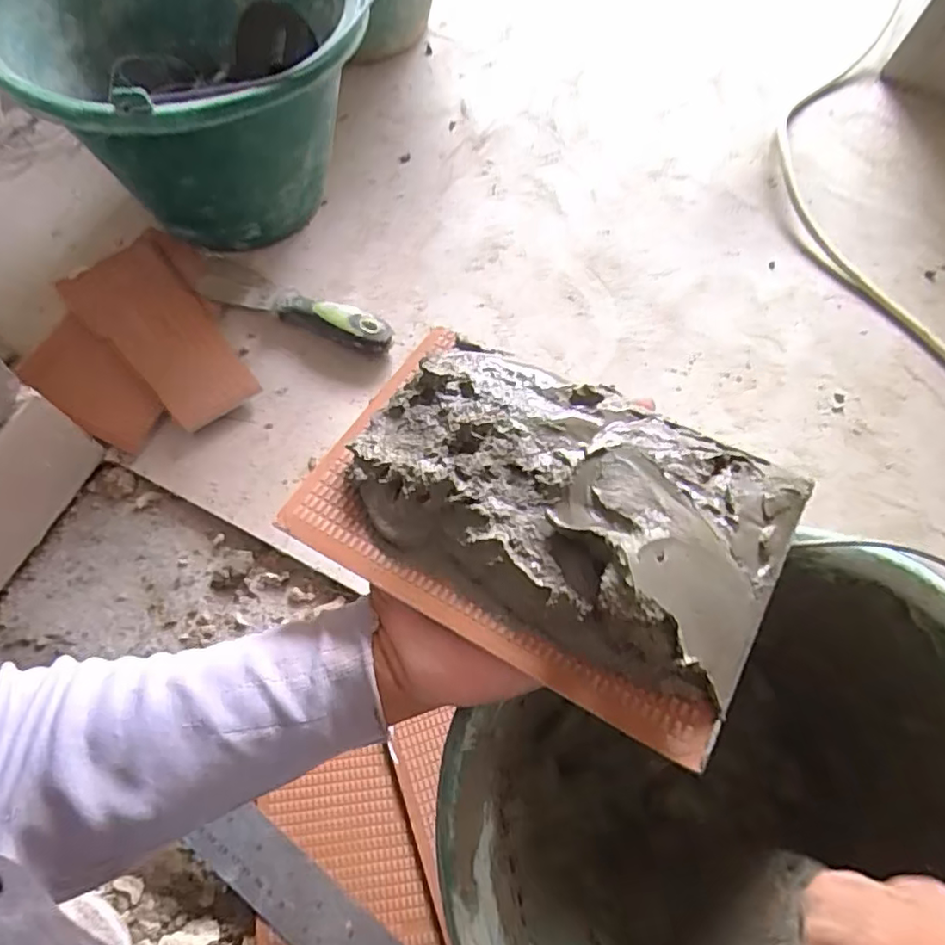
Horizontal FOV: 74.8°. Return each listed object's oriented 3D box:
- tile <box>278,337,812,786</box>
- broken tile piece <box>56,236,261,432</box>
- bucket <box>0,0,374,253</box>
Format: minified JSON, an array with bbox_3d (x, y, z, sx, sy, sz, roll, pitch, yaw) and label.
[{"bbox_3d":[0.028,0.007,0.254,0.190,0.060,0.126,29,69,11],"label":"tile"},{"bbox_3d":[-0.268,-0.120,0.532,0.086,0.015,0.191,-40,78,-15],"label":"broken tile piece"},{"bbox_3d":[-0.228,-0.315,0.509,0.233,0.192,0.283,-36,73,-16],"label":"bucket"}]

